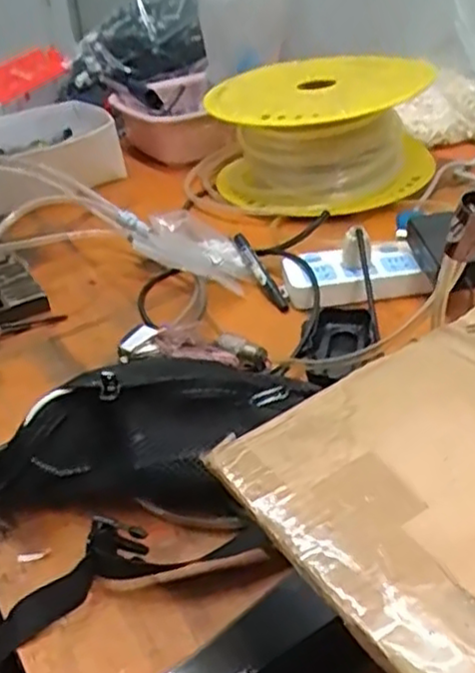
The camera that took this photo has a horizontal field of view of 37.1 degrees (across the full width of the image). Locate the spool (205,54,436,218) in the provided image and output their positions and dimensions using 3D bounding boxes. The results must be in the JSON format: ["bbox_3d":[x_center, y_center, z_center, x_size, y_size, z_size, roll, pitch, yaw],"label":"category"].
[{"bbox_3d":[0.102,-0.267,0.933,0.228,0.159,0.219,-22,36,-26],"label":"spool"}]

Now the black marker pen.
[{"bbox_3d":[0.024,-0.069,0.763,0.018,0.012,0.135,-15,47,-16],"label":"black marker pen"}]

